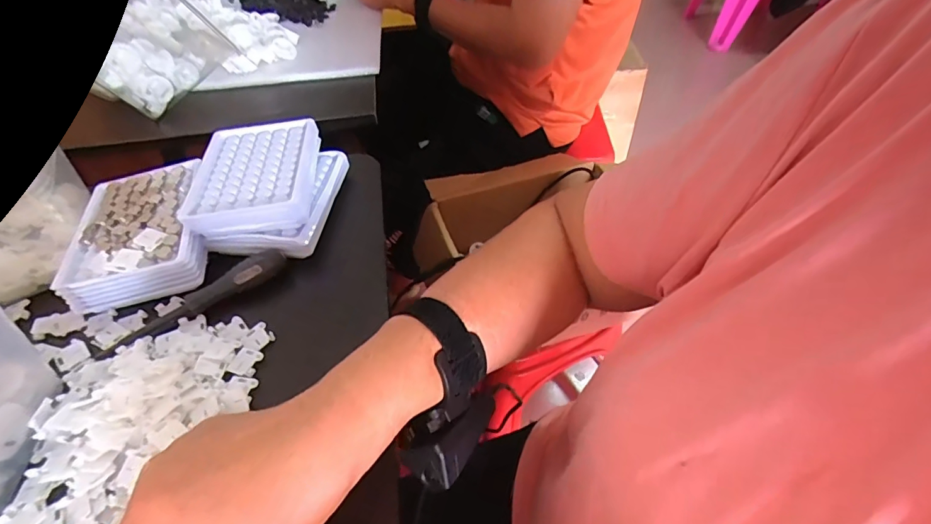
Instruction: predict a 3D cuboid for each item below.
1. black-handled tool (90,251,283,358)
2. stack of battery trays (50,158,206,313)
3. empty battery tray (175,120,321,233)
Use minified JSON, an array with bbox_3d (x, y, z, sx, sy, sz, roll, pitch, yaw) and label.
[{"bbox_3d":[-0.211,0.029,0.366,0.143,0.026,0.016,-26,52,-20],"label":"black-handled tool"},{"bbox_3d":[-0.278,-0.027,0.406,0.099,0.042,0.128,-14,48,-10],"label":"stack of battery trays"},{"bbox_3d":[-0.191,-0.081,0.428,0.100,0.021,0.134,-8,49,-1],"label":"empty battery tray"}]

